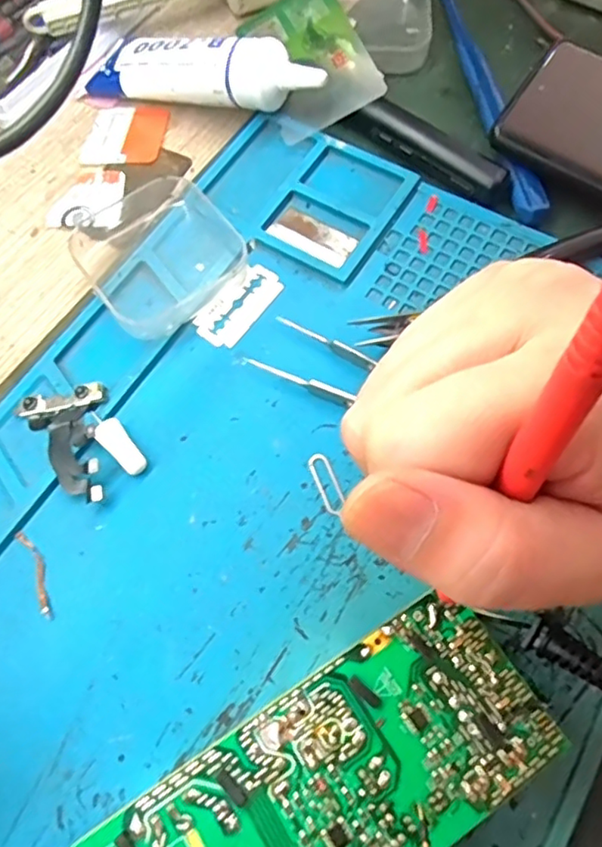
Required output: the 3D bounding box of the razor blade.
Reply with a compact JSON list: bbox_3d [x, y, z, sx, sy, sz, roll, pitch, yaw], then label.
[{"bbox_3d":[-0.027,-0.052,0.261,0.021,0.004,0.043,33,72,15],"label":"razor blade"}]

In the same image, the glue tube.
[{"bbox_3d":[-0.049,-0.171,0.296,0.123,0.032,0.028,20,70,11],"label":"glue tube"}]

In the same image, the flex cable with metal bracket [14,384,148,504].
[{"bbox_3d":[-0.084,0.005,0.234,0.031,0.010,0.053,-35,70,-12],"label":"flex cable with metal bracket"}]

